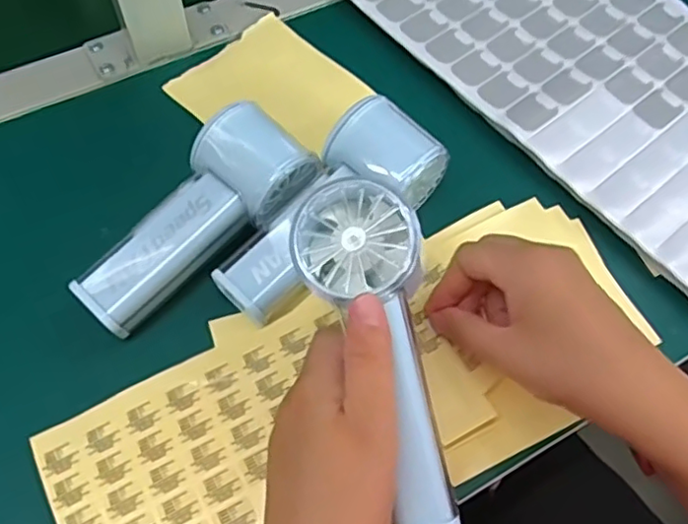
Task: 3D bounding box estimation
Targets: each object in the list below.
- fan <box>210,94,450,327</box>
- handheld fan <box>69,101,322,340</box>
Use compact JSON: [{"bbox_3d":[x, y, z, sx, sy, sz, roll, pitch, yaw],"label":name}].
[{"bbox_3d":[-0.010,-0.030,0.365,0.059,0.045,0.149,39,68,17],"label":"fan"},{"bbox_3d":[-0.083,-0.021,0.364,0.064,0.046,0.147,35,67,15],"label":"handheld fan"}]

